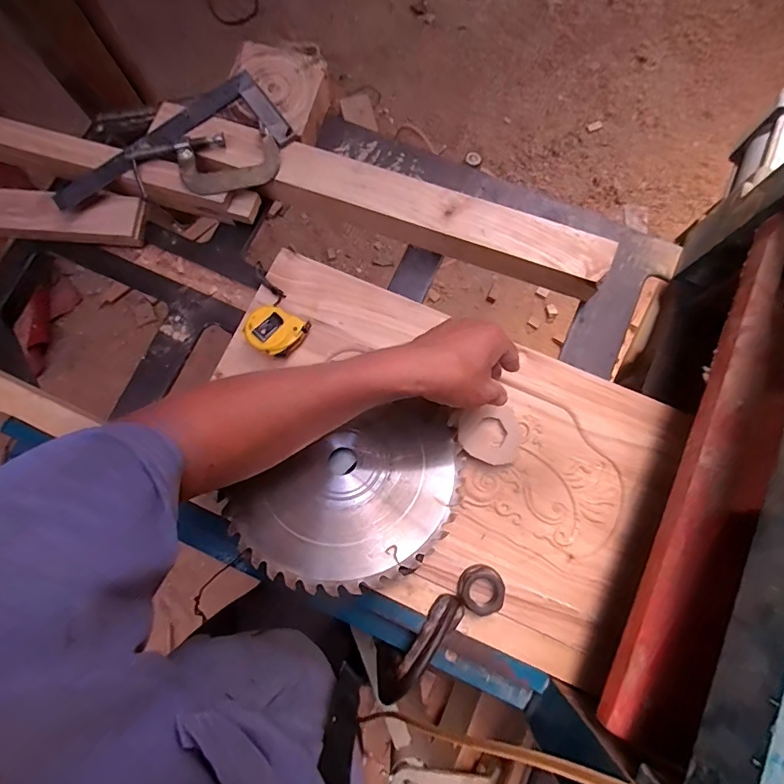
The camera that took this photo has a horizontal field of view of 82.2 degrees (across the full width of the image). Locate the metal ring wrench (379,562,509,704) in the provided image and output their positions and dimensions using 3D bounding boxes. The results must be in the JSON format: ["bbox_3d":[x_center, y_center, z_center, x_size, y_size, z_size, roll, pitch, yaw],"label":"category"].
[{"bbox_3d":[0.048,0.242,0.444,0.163,0.040,0.042,-43,82,-7],"label":"metal ring wrench"}]

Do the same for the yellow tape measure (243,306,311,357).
[{"bbox_3d":[-0.134,-0.066,0.514,0.063,0.036,0.057,27,81,6],"label":"yellow tape measure"}]

